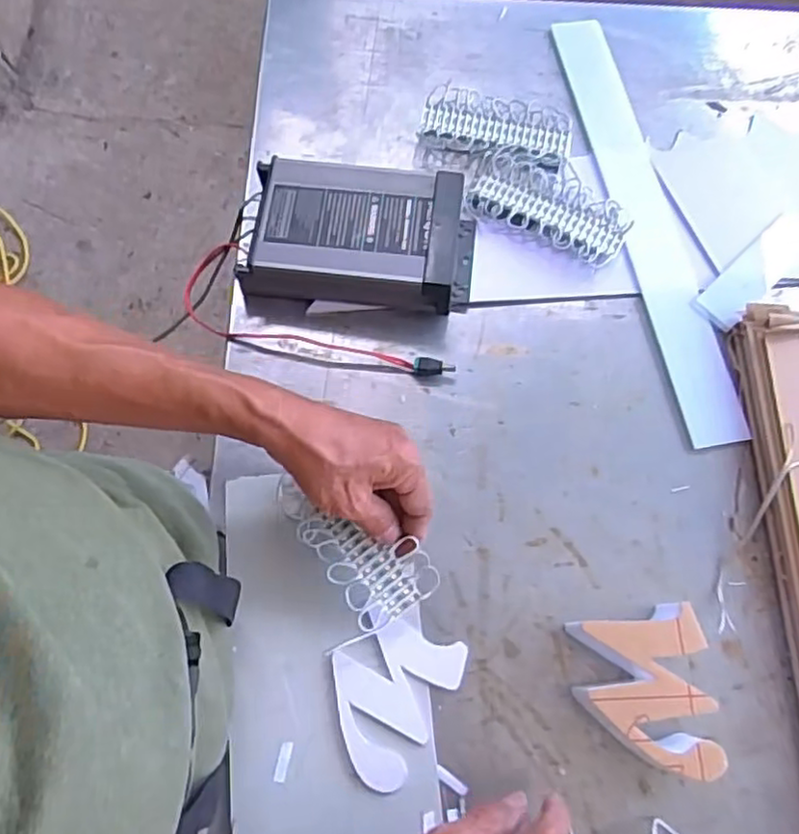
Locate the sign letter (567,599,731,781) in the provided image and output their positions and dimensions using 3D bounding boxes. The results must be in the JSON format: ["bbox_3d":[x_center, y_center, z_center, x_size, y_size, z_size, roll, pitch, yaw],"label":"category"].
[{"bbox_3d":[0.168,0.190,0.468,0.080,0.047,0.107,-6,71,-4],"label":"sign letter"}]

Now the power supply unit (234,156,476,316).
[{"bbox_3d":[-0.030,-0.153,0.577,0.187,0.052,0.109,7,70,0],"label":"power supply unit"}]

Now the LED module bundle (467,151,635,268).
[{"bbox_3d":[0.135,-0.189,0.612,0.143,0.012,0.071,25,71,7],"label":"LED module bundle"}]

